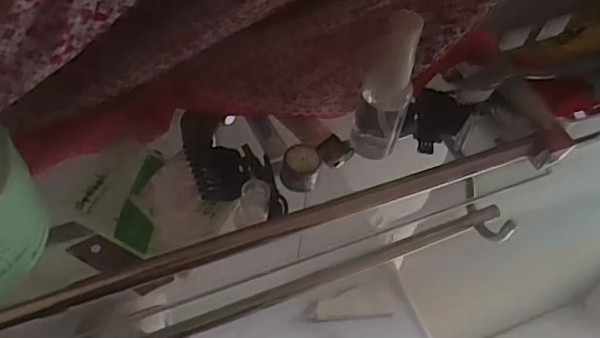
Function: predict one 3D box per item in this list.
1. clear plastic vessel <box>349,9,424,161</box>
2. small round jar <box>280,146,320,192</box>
[{"bbox_3d":[0.050,-0.047,0.327,0.028,0.099,0.022,14,53,8],"label":"clear plastic vessel"},{"bbox_3d":[0.000,0.000,0.338,0.021,0.020,0.020,4,53,0],"label":"small round jar"}]

